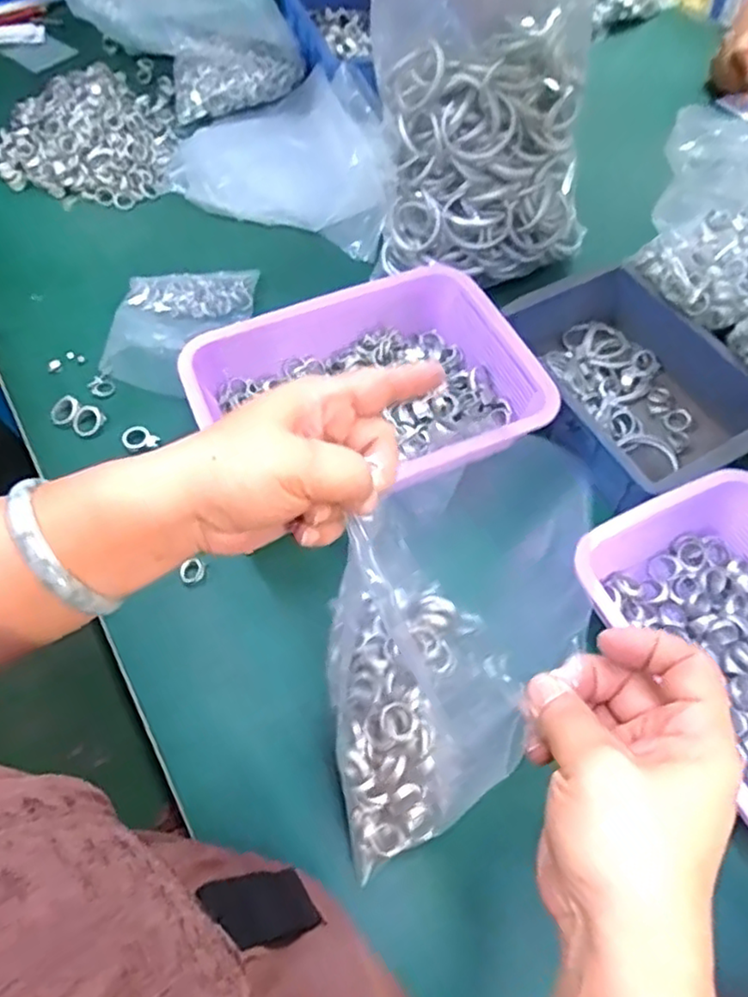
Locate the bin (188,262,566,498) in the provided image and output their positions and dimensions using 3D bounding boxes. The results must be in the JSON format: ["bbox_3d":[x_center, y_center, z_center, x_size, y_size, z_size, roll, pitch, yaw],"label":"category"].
[{"bbox_3d":[-0.001,-0.097,0.631,0.306,0.073,0.227,-23,62,-14],"label":"bin"}]

